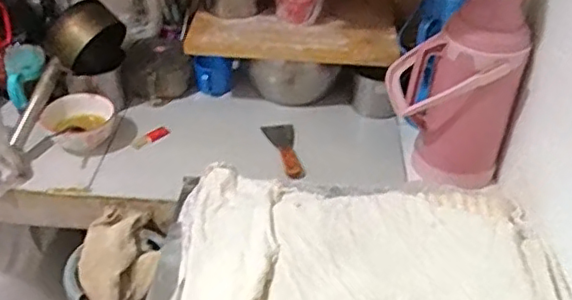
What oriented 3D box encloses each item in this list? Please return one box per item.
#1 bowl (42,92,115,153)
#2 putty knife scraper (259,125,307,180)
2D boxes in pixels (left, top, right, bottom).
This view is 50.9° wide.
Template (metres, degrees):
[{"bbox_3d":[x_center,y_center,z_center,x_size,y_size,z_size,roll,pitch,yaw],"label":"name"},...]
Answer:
[{"bbox_3d":[-0.412,-0.055,1.200,0.135,0.061,0.132,2,37,-1],"label":"bowl"},{"bbox_3d":[0.003,0.006,1.230,0.069,0.032,0.228,-5,25,-10],"label":"putty knife scraper"}]

